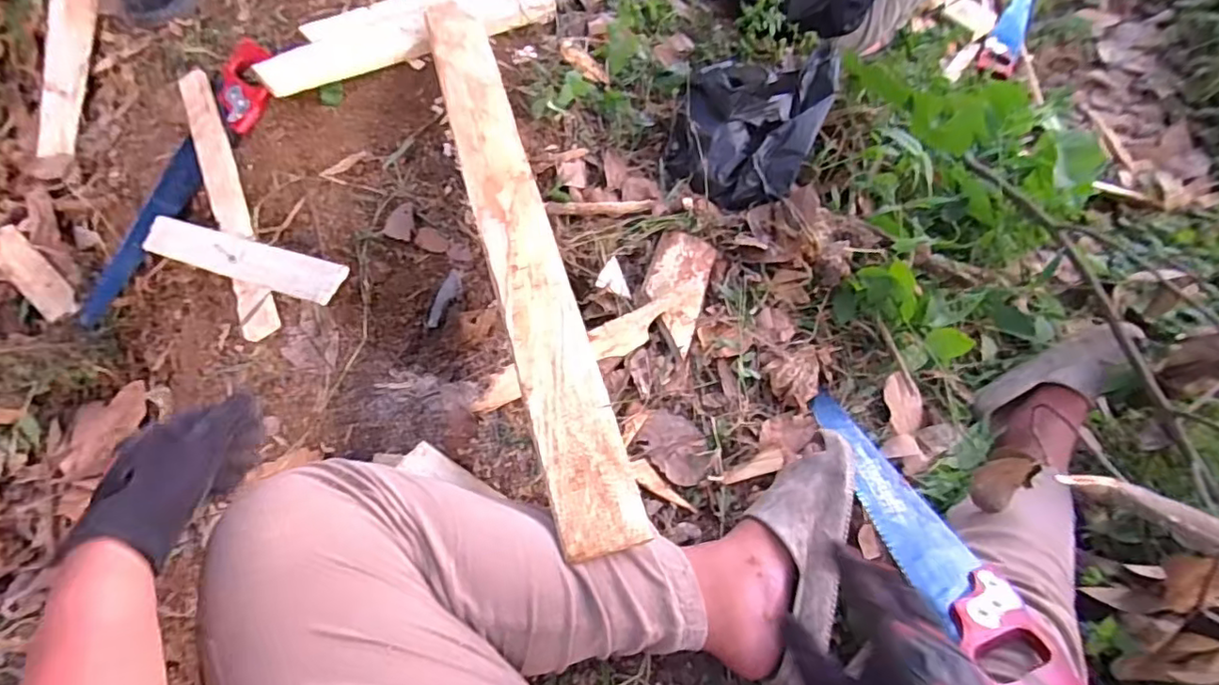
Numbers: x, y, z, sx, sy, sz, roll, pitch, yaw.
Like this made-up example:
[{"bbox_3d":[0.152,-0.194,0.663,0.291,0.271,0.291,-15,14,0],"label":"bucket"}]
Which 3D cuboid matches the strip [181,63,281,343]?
[{"bbox_3d":[-0.519,-0.204,0.803,0.046,0.022,0.475,-24,66,-11],"label":"strip"}]

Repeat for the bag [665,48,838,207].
[{"bbox_3d":[0.232,-0.385,0.956,0.225,0.114,0.336,23,66,11],"label":"bag"}]

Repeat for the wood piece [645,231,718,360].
[{"bbox_3d":[0.102,-0.085,0.853,0.088,0.022,0.191,27,56,-10],"label":"wood piece"}]

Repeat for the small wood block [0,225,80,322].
[{"bbox_3d":[-0.889,-0.106,0.913,0.182,0.012,0.052,45,72,5],"label":"small wood block"}]

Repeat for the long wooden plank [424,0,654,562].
[{"bbox_3d":[-0.128,-0.173,0.759,0.088,0.013,0.871,-4,57,-26],"label":"long wooden plank"}]

